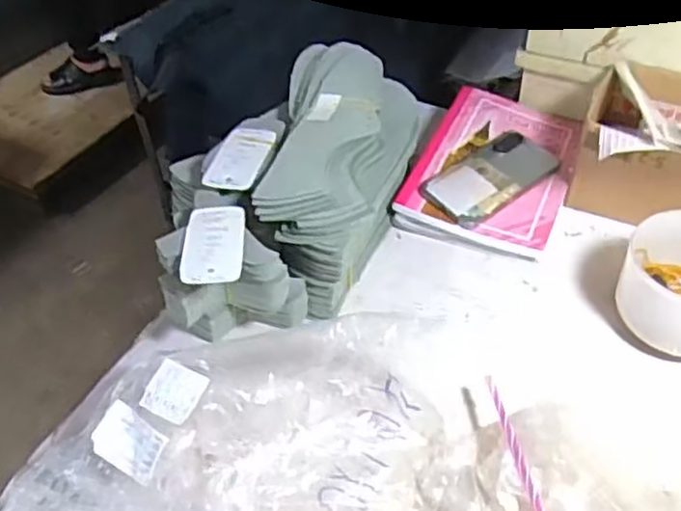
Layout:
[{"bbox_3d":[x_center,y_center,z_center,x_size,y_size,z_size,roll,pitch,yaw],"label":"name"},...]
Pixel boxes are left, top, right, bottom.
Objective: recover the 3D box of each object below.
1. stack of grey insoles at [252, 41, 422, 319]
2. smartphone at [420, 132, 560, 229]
[{"bbox_3d":[0.003,-0.086,0.786,0.140,0.150,0.283,4,45,8],"label":"stack of grey insoles"},{"bbox_3d":[0.176,-0.095,0.843,0.179,0.016,0.088,-32,54,-33],"label":"smartphone"}]

